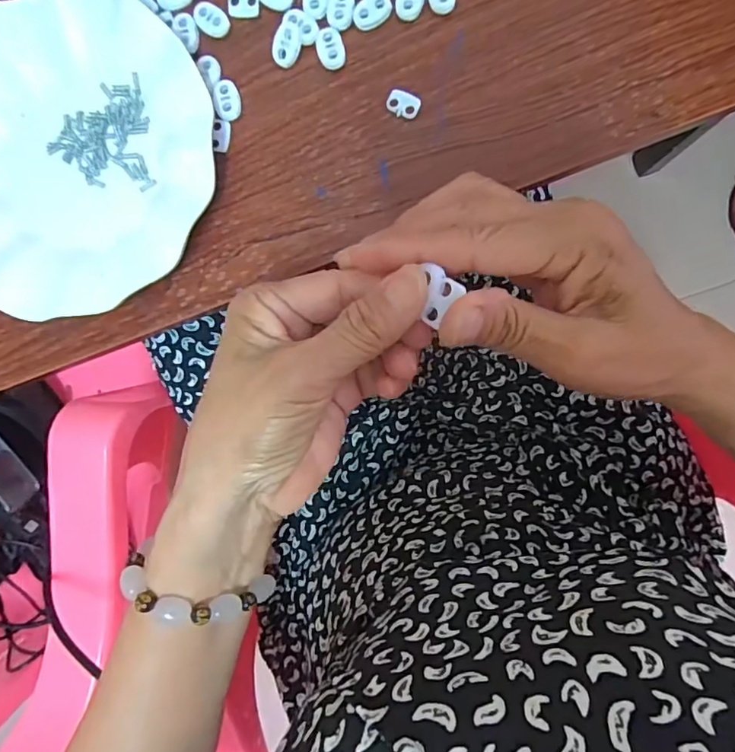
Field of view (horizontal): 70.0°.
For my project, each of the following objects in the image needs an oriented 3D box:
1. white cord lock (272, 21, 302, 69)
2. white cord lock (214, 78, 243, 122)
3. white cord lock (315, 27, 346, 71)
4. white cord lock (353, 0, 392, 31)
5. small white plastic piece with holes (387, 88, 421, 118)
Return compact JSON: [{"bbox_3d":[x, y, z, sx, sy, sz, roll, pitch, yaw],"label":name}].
[{"bbox_3d":[-0.046,-0.192,0.306,0.015,0.008,0.023,30,95,4],"label":"white cord lock"},{"bbox_3d":[-0.083,-0.165,0.313,0.015,0.006,0.024,-12,91,6],"label":"white cord lock"},{"bbox_3d":[-0.021,-0.190,0.304,0.015,0.004,0.023,-19,90,6],"label":"white cord lock"},{"bbox_3d":[0.003,-0.208,0.300,0.022,0.004,0.016,-24,90,6],"label":"white cord lock"},{"bbox_3d":[0.021,-0.157,0.303,0.020,0.004,0.014,19,94,5],"label":"small white plastic piece with holes"}]

